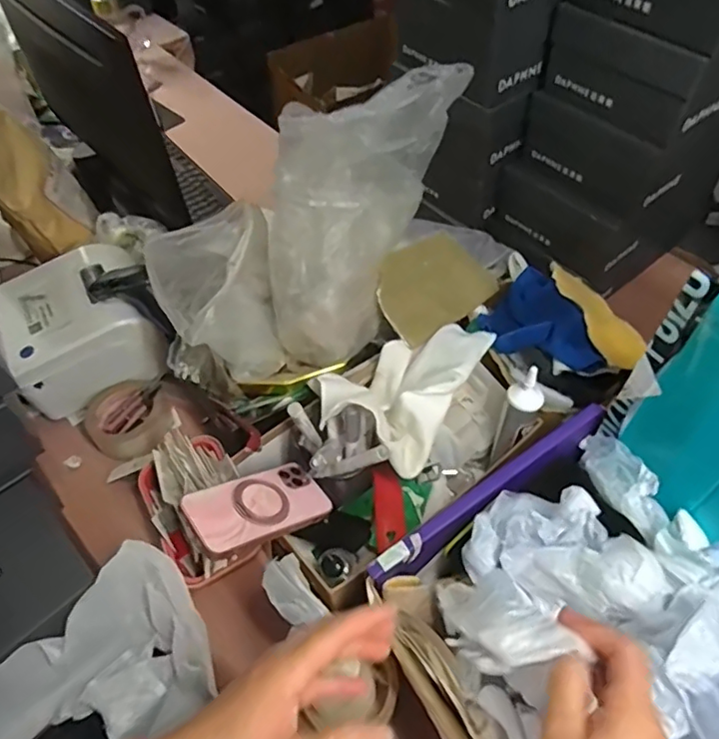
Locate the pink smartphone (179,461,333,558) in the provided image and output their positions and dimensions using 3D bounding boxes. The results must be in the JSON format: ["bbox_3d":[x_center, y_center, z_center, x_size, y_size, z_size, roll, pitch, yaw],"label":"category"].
[{"bbox_3d":[-0.098,0.132,0.562,0.143,0.012,0.075,-11,48,-44],"label":"pink smartphone"}]

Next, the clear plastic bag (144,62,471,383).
[{"bbox_3d":[-0.053,-0.142,0.630,0.354,0.264,0.162,-14,54,-7],"label":"clear plastic bag"}]

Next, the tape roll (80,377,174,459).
[{"bbox_3d":[-0.302,0.067,0.750,0.108,0.038,0.113,-2,53,2],"label":"tape roll"}]

